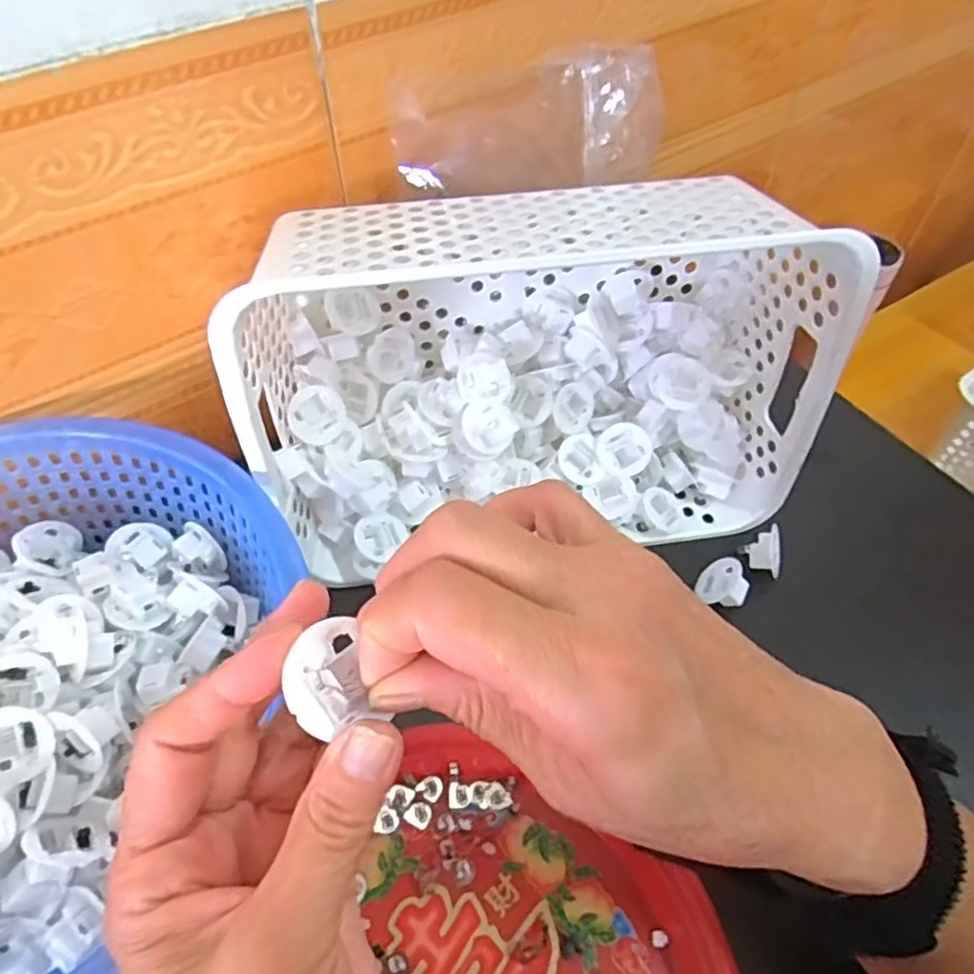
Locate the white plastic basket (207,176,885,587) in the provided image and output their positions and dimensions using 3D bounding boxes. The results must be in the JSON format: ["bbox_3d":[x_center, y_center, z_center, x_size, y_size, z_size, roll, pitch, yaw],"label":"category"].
[{"bbox_3d":[0.026,-0.069,0.399,0.303,0.183,0.129,-6,55,-6],"label":"white plastic basket"}]

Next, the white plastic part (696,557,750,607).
[{"bbox_3d":[0.146,0.058,0.422,0.028,0.020,0.026,1,55,-1],"label":"white plastic part"}]

